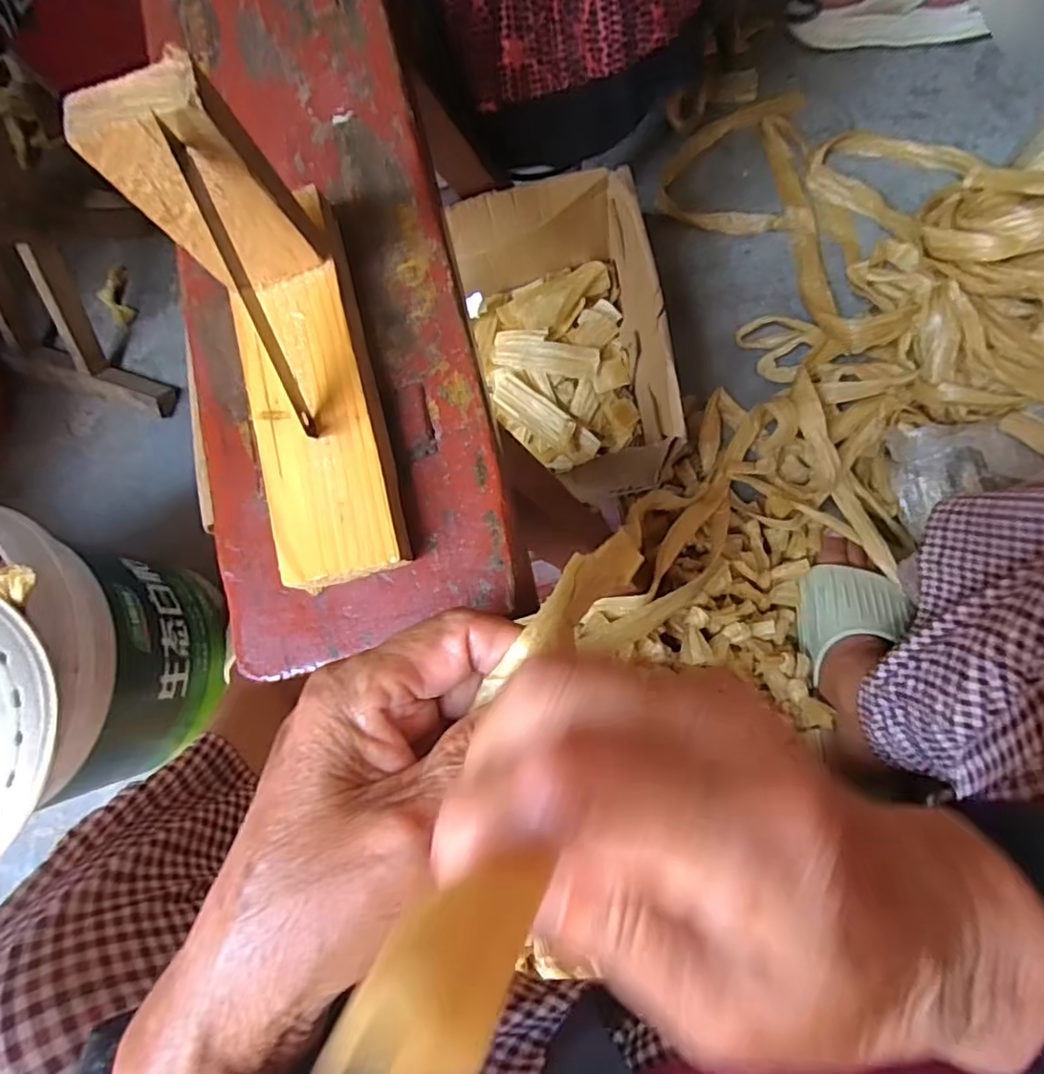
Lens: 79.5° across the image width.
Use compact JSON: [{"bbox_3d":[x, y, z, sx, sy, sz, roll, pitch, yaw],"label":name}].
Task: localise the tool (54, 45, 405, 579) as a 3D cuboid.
[{"bbox_3d":[-0.084,-0.059,0.208,0.045,0.090,0.144,-15,81,4],"label":"tool"}]

